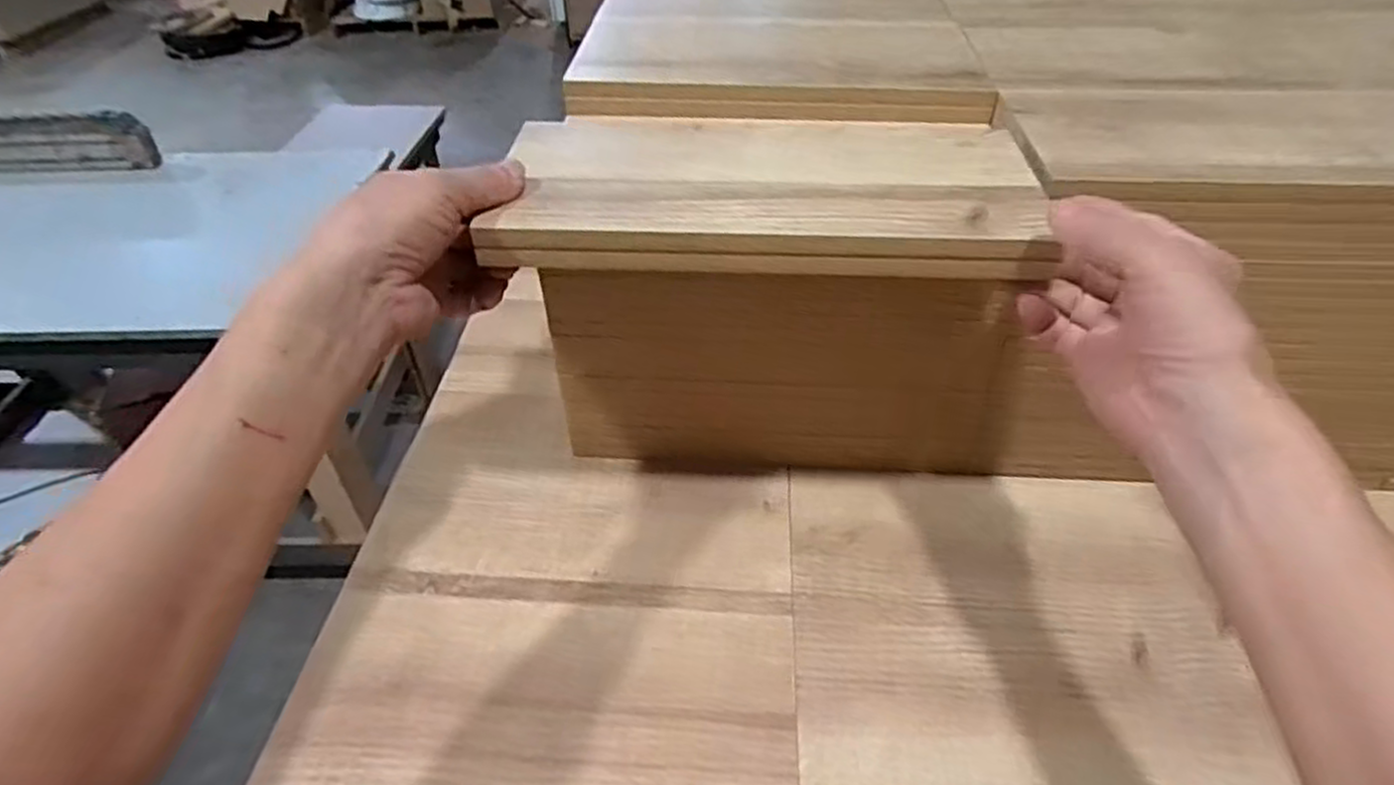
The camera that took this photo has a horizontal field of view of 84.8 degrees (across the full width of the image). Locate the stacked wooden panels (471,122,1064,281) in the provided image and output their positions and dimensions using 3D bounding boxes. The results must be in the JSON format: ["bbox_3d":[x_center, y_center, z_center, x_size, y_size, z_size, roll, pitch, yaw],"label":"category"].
[{"bbox_3d":[0.039,-0.112,0.435,0.291,0.026,0.137,2,42,2],"label":"stacked wooden panels"}]

